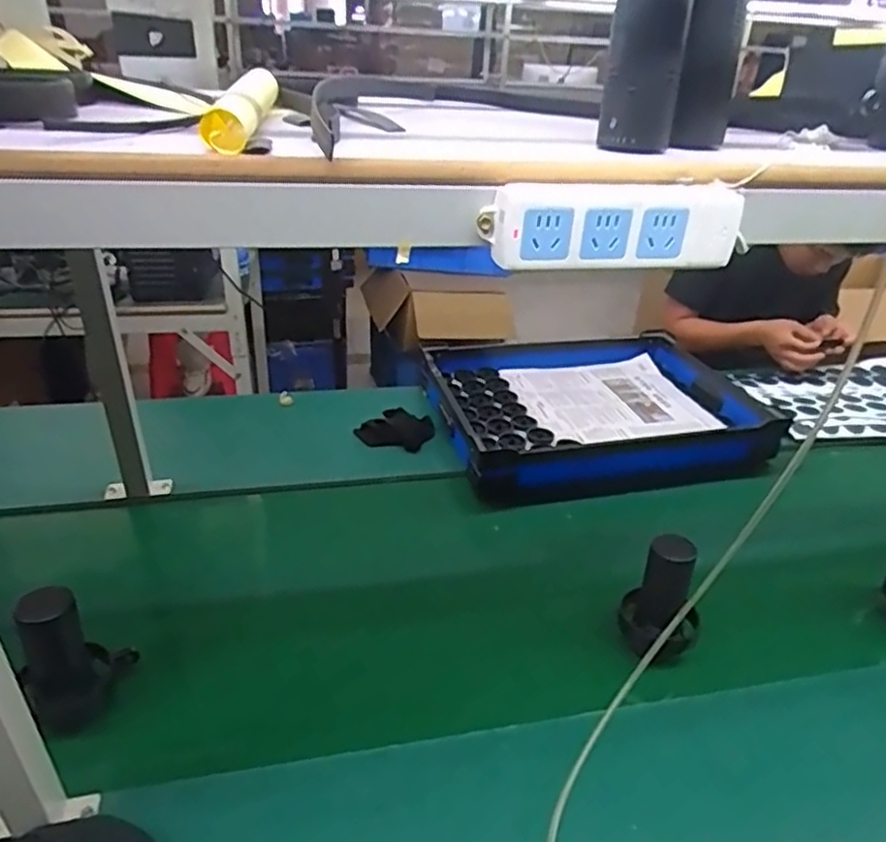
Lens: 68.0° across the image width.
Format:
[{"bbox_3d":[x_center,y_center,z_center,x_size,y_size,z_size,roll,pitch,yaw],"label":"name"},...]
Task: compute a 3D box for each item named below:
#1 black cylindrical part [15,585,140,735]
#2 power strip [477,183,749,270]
[{"bbox_3d":[-0.400,0.244,0.706,0.061,0.154,0.102,21,35,27],"label":"black cylindrical part"},{"bbox_3d":[0.118,-0.134,0.450,0.179,0.053,0.028,-2,31,-8],"label":"power strip"}]

